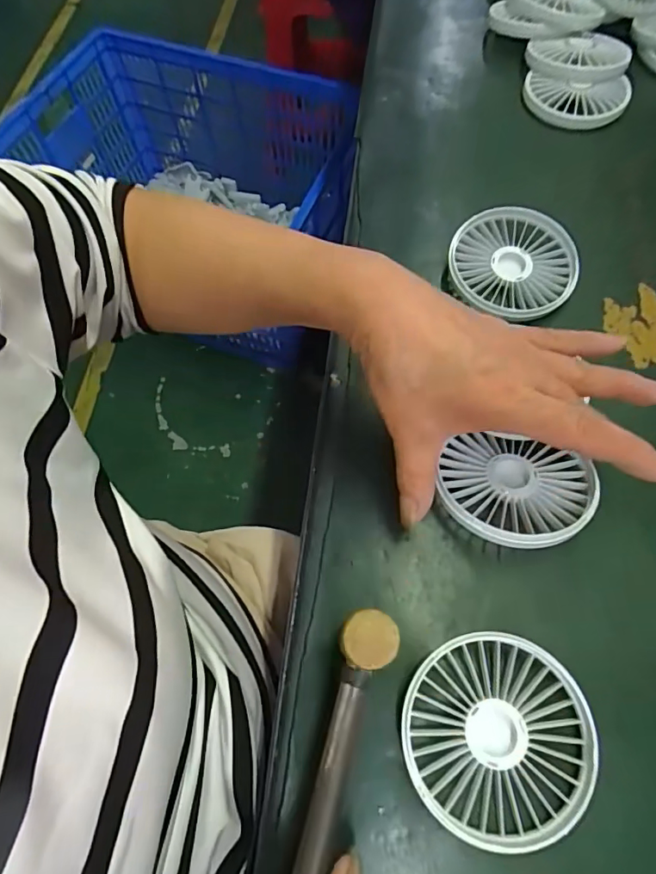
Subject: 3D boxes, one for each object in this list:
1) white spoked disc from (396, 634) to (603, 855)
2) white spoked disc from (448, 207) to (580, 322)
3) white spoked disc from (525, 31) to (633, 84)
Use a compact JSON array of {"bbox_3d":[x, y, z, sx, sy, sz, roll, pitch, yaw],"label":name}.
[{"bbox_3d":[0.080,0.142,0.235,0.086,0.014,0.088,-1,66,1],"label":"white spoked disc"},{"bbox_3d":[0.137,-0.129,0.363,0.087,0.021,0.086,-1,66,1],"label":"white spoked disc"},{"bbox_3d":[0.229,-0.346,0.448,0.081,0.019,0.073,-7,66,-2],"label":"white spoked disc"}]

